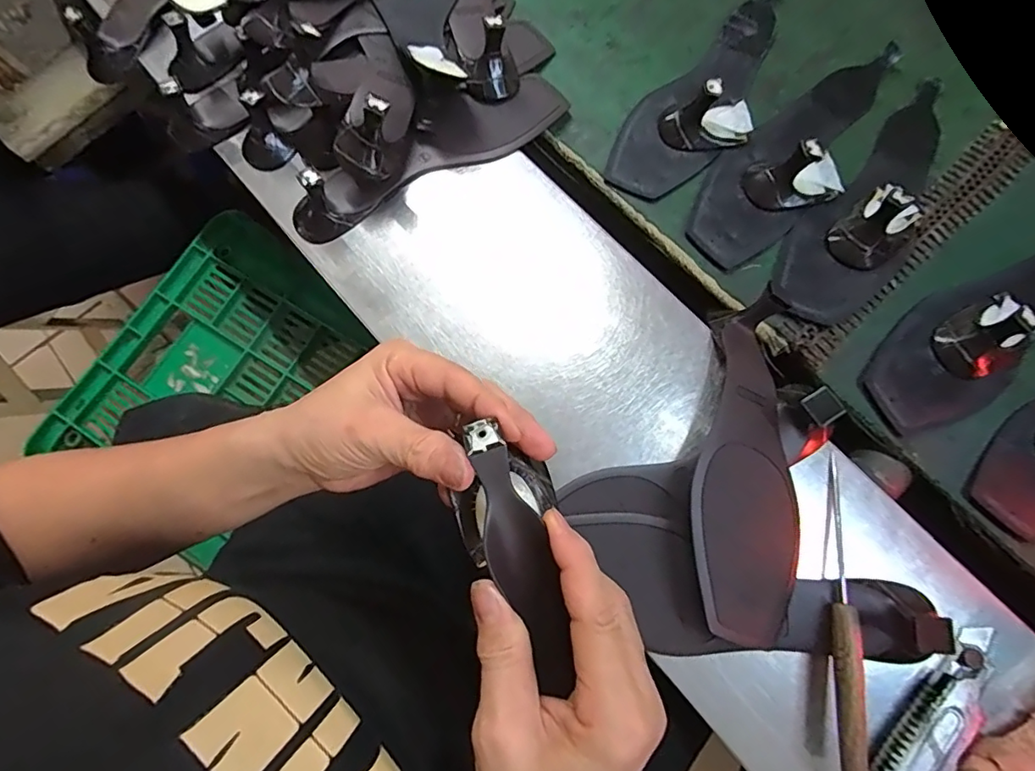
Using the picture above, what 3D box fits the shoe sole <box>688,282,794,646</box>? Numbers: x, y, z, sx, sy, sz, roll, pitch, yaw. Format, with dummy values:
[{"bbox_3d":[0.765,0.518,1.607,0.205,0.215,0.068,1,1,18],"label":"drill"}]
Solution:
[{"bbox_3d":[0.153,0.049,0.368,0.071,0.033,0.232,3,74,2],"label":"shoe sole"}]

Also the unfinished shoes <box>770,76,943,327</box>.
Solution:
[{"bbox_3d":[0.302,-0.157,0.423,0.078,0.047,0.252,42,78,12],"label":"unfinished shoes"}]

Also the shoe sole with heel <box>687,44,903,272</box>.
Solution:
[{"bbox_3d":[0.245,-0.210,0.441,0.093,0.048,0.264,38,78,11],"label":"shoe sole with heel"}]

